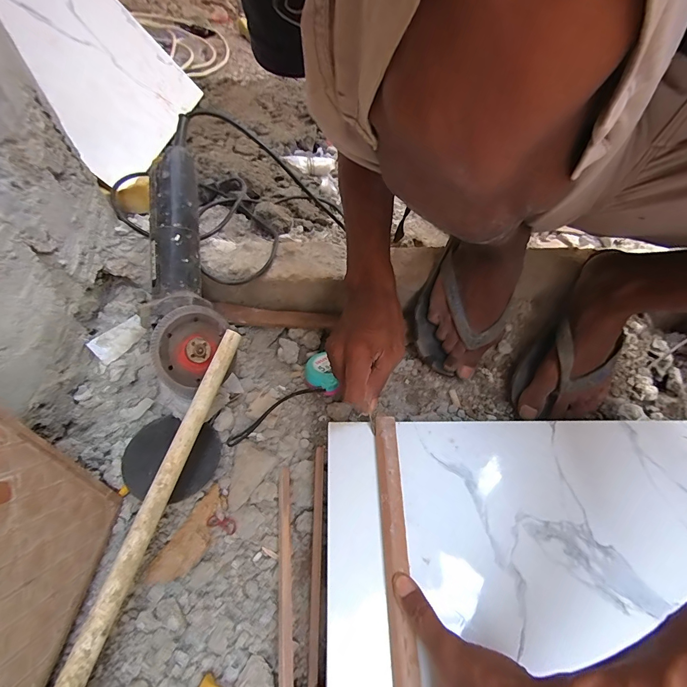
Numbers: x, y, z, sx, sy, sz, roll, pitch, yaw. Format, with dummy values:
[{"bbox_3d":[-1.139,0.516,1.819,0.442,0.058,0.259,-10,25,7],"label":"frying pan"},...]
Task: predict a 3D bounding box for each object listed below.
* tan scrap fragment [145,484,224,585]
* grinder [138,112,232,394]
[{"bbox_3d":[-0.160,0.206,0.382,0.036,0.011,0.098,36,54,-1],"label":"tan scrap fragment"},{"bbox_3d":[-0.197,-0.100,0.430,0.097,0.073,0.322,-5,83,-6],"label":"grinder"}]

